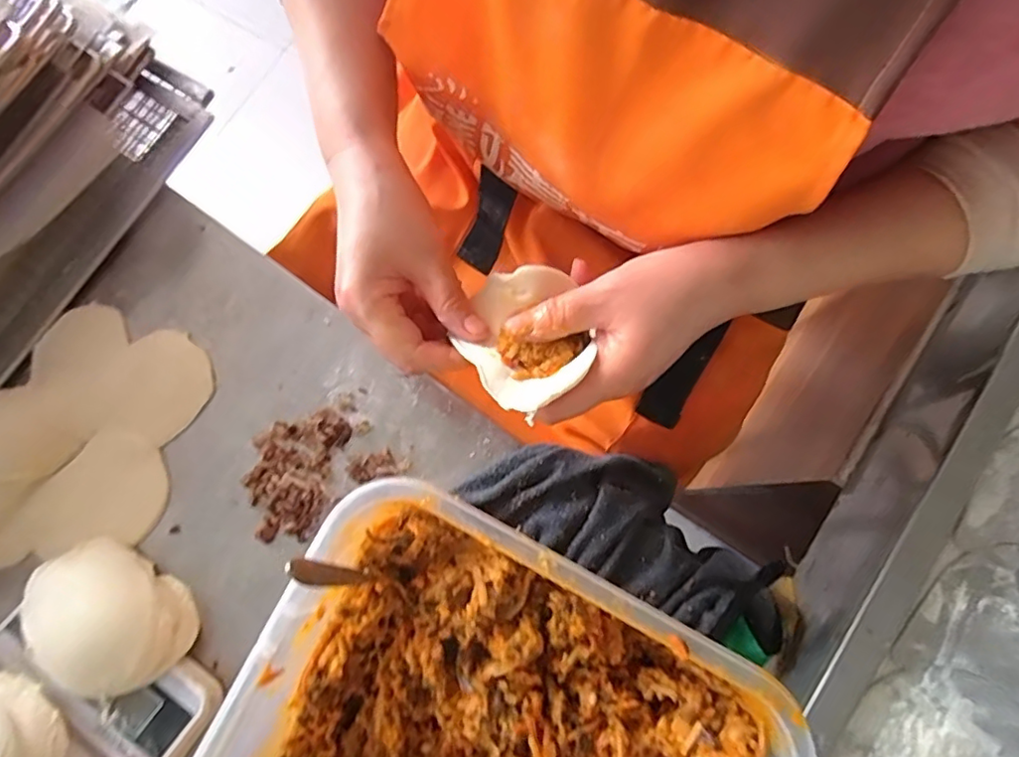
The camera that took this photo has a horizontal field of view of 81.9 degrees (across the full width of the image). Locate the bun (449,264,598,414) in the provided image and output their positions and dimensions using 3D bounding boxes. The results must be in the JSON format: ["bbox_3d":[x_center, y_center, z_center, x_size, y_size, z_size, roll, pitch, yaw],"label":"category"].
[{"bbox_3d":[0.010,-0.026,0.323,0.072,0.028,0.079,0,77,1],"label":"bun"}]

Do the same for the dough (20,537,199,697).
[{"bbox_3d":[-0.282,0.167,0.406,0.112,0.041,0.073,32,80,8],"label":"dough"}]

